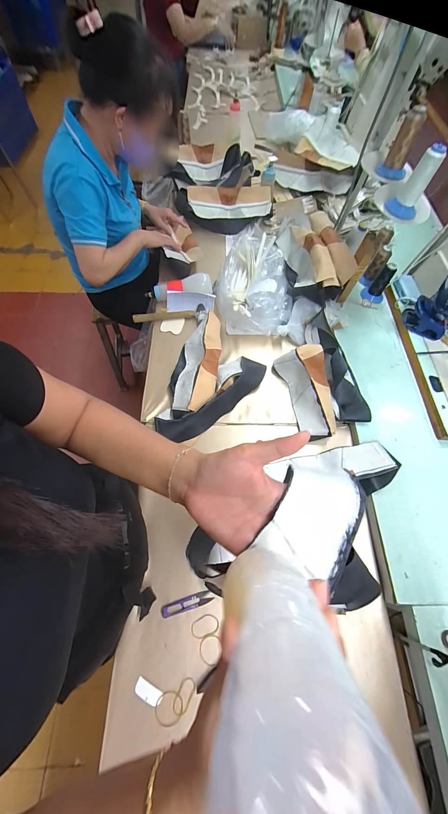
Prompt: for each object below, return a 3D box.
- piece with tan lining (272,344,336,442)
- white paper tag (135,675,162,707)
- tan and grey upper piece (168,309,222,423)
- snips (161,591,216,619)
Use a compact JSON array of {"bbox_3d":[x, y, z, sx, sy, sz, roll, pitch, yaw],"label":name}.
[{"bbox_3d":[0.223,-0.042,0.692,0.112,0.089,0.236,-15,67,-10],"label":"piece with tan lining"},{"bbox_3d":[-0.134,0.503,0.479,0.051,0.004,0.021,21,51,15],"label":"white paper tag"},{"bbox_3d":[-0.068,-0.130,0.730,0.112,0.066,0.337,7,65,1],"label":"tan and grey upper piece"},{"bbox_3d":[-0.073,0.388,0.533,0.100,0.004,0.023,-14,66,-9],"label":"snips"}]

